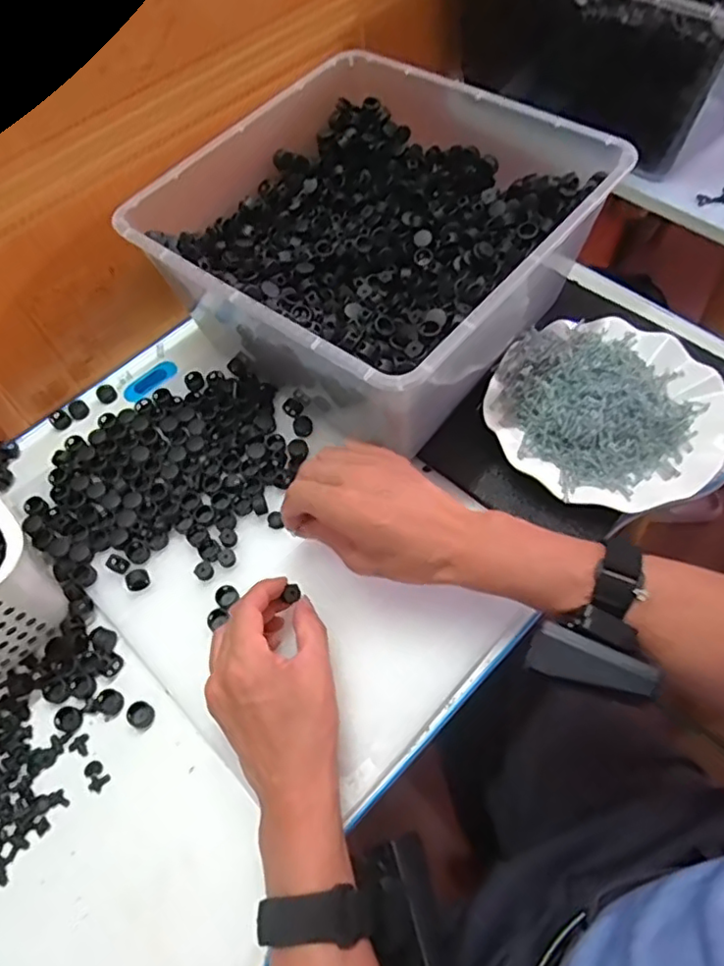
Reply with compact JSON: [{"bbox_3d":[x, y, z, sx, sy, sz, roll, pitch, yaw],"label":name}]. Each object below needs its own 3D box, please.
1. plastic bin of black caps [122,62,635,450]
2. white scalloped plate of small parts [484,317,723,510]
[{"bbox_3d":[0.010,-0.199,0.532,0.297,0.130,0.295,35,68,21],"label":"plastic bin of black caps"},{"bbox_3d":[0.199,-0.063,0.503,0.176,0.020,0.180,-2,60,3],"label":"white scalloped plate of small parts"}]

